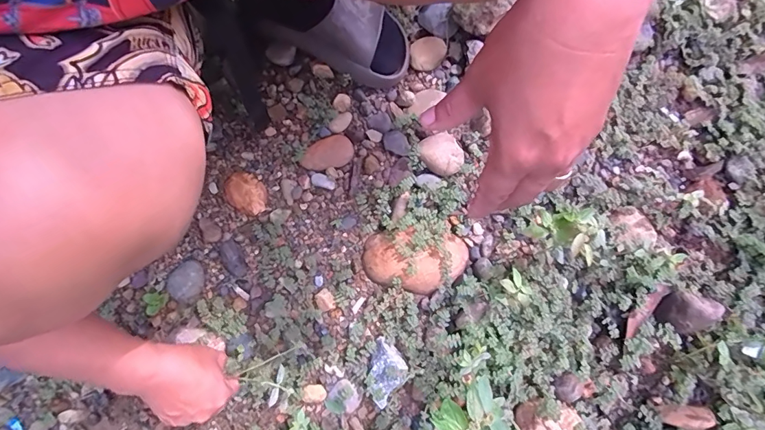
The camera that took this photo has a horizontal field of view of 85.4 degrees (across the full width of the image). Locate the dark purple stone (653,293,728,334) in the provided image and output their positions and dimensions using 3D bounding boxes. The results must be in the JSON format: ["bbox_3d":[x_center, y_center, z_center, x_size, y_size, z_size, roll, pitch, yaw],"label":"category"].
[{"bbox_3d":[0.372,0.119,0.501,0.057,0.038,0.049,15,79,3],"label":"dark purple stone"}]

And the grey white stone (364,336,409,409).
[{"bbox_3d":[-0.001,0.193,0.508,0.052,0.023,0.063,38,81,7],"label":"grey white stone"}]

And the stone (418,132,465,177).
[{"bbox_3d":[0.079,-0.081,0.558,0.055,0.025,0.056,0,79,0],"label":"stone"}]

